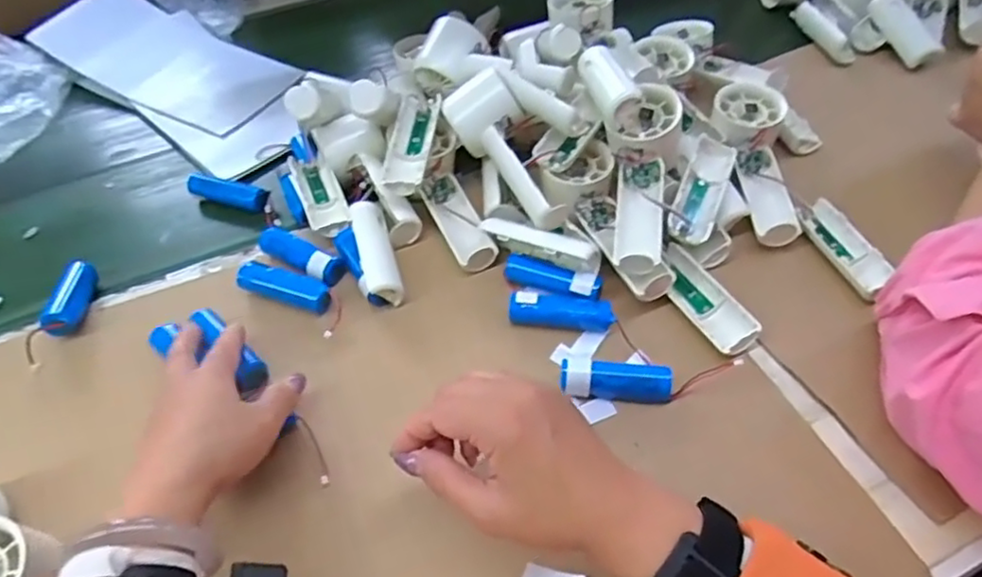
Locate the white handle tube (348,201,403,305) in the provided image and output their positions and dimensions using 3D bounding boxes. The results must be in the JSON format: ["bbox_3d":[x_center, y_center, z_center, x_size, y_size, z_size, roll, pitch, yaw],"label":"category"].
[{"bbox_3d":[-0.091,-0.029,0.513,0.026,0.023,0.095,-15,50,-10],"label":"white handle tube"}]

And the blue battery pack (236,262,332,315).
[{"bbox_3d":[-0.159,0.000,0.499,0.074,0.023,0.020,15,52,15],"label":"blue battery pack"}]

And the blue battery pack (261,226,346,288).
[{"bbox_3d":[-0.152,-0.026,0.518,0.077,0.020,0.026,25,55,23],"label":"blue battery pack"}]

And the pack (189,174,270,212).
[{"bbox_3d":[-0.237,-0.087,0.586,0.075,0.020,0.024,12,51,13],"label":"pack"}]

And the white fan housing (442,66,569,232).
[{"bbox_3d":[0.011,-0.106,0.517,0.049,0.051,0.142,-23,70,-15],"label":"white fan housing"}]

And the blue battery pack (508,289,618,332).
[{"bbox_3d":[0.051,0.016,0.472,0.073,0.025,0.023,4,50,7],"label":"blue battery pack"}]

